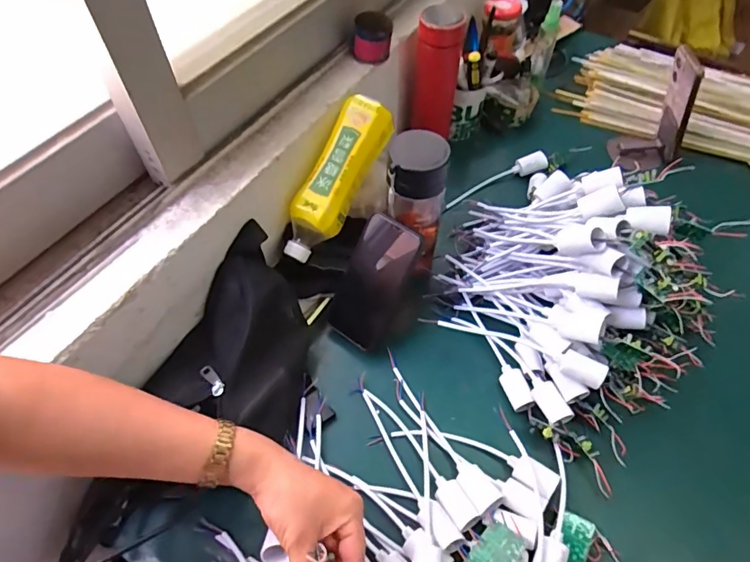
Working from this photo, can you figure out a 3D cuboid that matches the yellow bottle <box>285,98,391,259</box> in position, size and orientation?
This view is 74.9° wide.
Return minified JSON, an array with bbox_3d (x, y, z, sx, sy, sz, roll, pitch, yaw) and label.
[{"bbox_3d":[-0.050,-0.126,0.614,0.062,0.055,0.216,29,92,18],"label":"yellow bottle"}]

